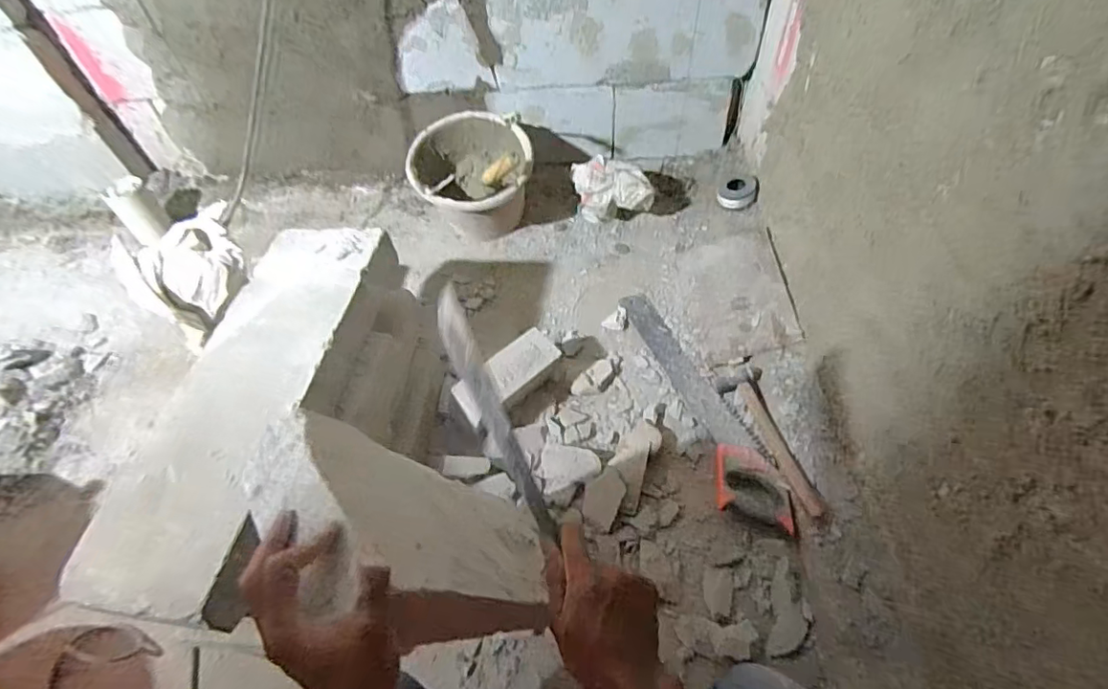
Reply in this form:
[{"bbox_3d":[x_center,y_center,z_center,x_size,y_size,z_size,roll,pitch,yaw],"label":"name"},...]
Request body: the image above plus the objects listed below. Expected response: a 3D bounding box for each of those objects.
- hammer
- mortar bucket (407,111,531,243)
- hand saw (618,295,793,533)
[{"bbox_3d":[0.364,0.157,0.930,0.077,0.048,0.297,-9,53,-3],"label":"hammer"},{"bbox_3d":[-0.192,-0.374,1.287,0.264,0.229,0.269,-2,53,2],"label":"mortar bucket"},{"bbox_3d":[0.263,0.098,1.024,0.113,0.035,0.565,-17,54,-9],"label":"hand saw"}]

